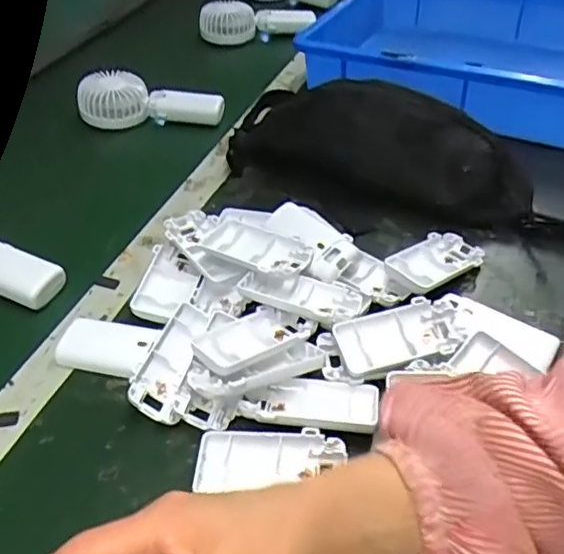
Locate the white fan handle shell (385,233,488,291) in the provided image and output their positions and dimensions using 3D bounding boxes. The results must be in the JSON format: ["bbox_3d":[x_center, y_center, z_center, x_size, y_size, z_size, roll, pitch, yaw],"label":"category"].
[{"bbox_3d":[0.132,-0.014,0.491,0.093,0.016,0.046,-23,46,-38],"label":"white fan handle shell"}]

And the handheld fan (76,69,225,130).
[{"bbox_3d":[-0.168,-0.234,0.755,0.181,0.053,0.065,0,44,2],"label":"handheld fan"}]

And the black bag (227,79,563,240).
[{"bbox_3d":[0.136,-0.131,0.567,0.408,0.086,0.168,16,47,18],"label":"black bag"}]

